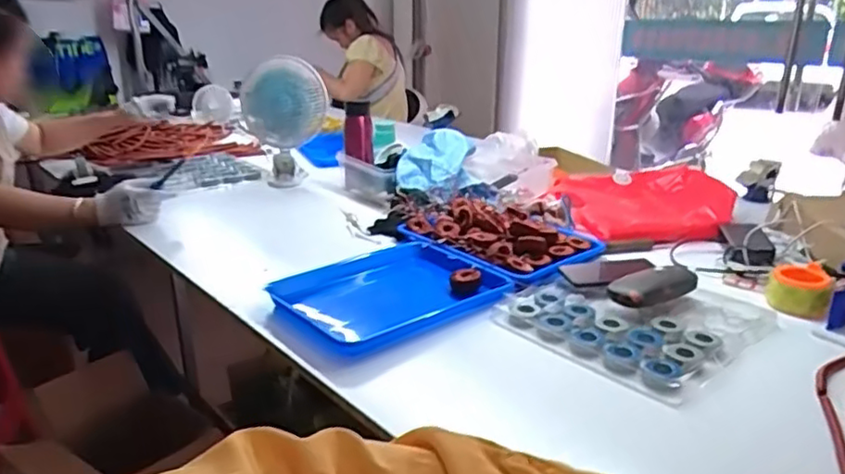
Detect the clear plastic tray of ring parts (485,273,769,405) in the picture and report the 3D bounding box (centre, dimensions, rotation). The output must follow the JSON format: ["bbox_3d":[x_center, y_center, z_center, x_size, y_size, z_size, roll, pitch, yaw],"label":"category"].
[{"bbox_3d":[0.308,0.118,0.938,0.297,0.028,0.301,-19,27,-41],"label":"clear plastic tray of ring parts"}]

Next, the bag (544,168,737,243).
[{"bbox_3d":[0.467,-0.068,1.361,0.349,0.080,0.309,-2,20,-6],"label":"bag"}]

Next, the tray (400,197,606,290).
[{"bbox_3d":[0.141,-0.018,1.202,0.285,0.058,0.336,-18,27,-40],"label":"tray"}]

